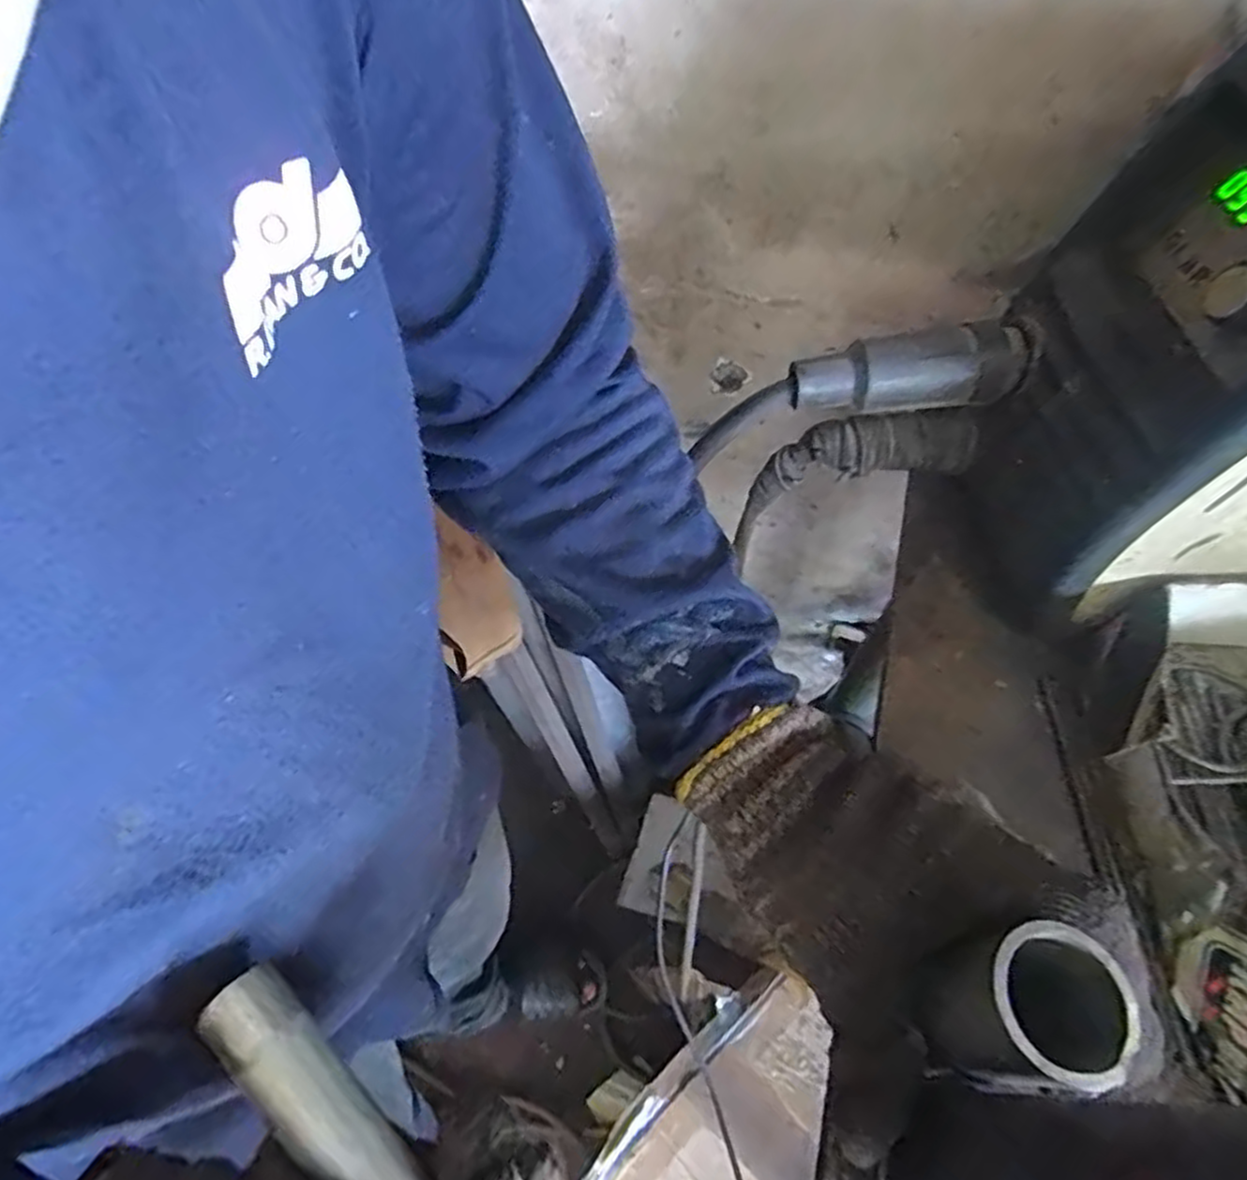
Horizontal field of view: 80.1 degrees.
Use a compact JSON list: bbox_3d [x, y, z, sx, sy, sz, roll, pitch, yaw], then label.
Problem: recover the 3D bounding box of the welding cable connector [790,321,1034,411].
[{"bbox_3d":[0.131,-0.102,0.347,0.101,0.033,0.029,-2,57,-3],"label":"welding cable connector"}]

